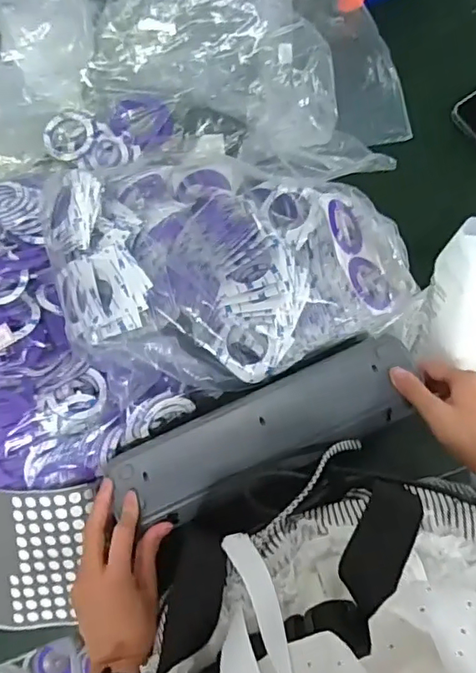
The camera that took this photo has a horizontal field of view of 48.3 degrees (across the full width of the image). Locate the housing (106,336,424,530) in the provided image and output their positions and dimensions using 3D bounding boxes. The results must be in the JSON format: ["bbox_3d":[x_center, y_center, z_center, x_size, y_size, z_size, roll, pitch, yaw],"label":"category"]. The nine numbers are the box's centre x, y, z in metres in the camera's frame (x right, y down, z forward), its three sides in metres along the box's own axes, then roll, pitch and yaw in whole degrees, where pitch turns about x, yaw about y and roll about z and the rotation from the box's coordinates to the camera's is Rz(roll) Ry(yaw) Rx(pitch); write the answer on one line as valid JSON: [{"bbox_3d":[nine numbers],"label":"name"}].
[{"bbox_3d":[0.027,0.089,0.509,0.286,0.062,0.079,-24,78,-8],"label":"housing"}]

